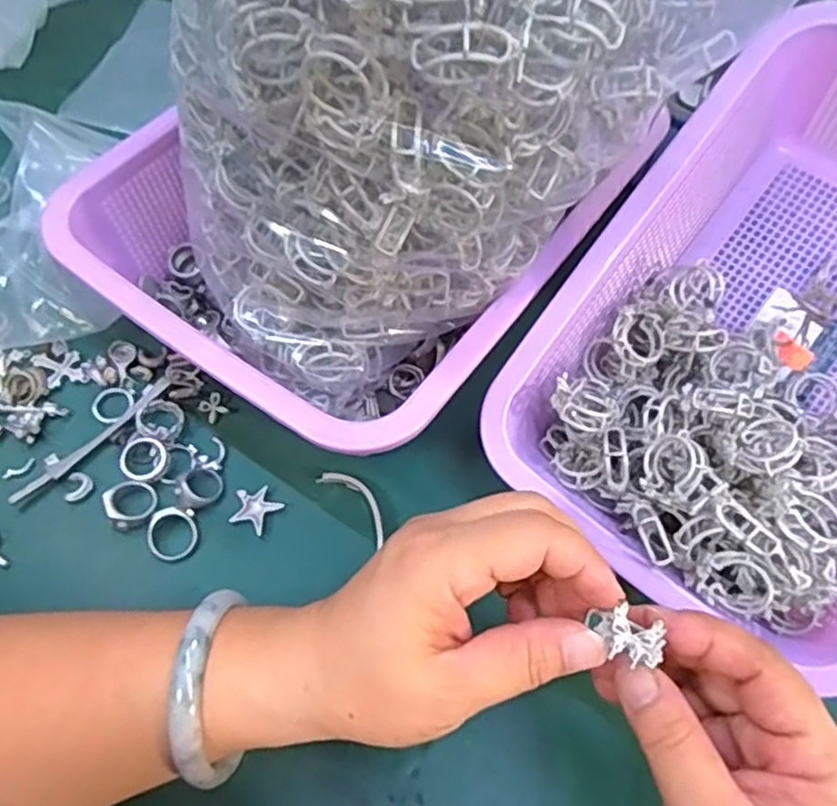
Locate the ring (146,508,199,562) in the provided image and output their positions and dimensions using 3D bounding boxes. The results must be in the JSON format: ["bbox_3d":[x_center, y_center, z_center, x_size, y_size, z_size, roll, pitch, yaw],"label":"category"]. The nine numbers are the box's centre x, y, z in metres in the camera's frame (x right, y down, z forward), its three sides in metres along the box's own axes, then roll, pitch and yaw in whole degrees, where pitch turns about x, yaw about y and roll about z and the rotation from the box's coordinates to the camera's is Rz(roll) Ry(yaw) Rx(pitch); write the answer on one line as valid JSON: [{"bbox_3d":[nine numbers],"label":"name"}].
[{"bbox_3d":[-0.121,0.064,0.344,0.025,0.007,0.024,1,61,-2],"label":"ring"}]

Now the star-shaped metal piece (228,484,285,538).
[{"bbox_3d":[-0.083,0.054,0.357,0.022,0.005,0.024,31,64,14],"label":"star-shaped metal piece"}]

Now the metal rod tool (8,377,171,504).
[{"bbox_3d":[-0.171,0.018,0.369,0.095,0.004,0.013,-40,70,-22],"label":"metal rod tool"}]

